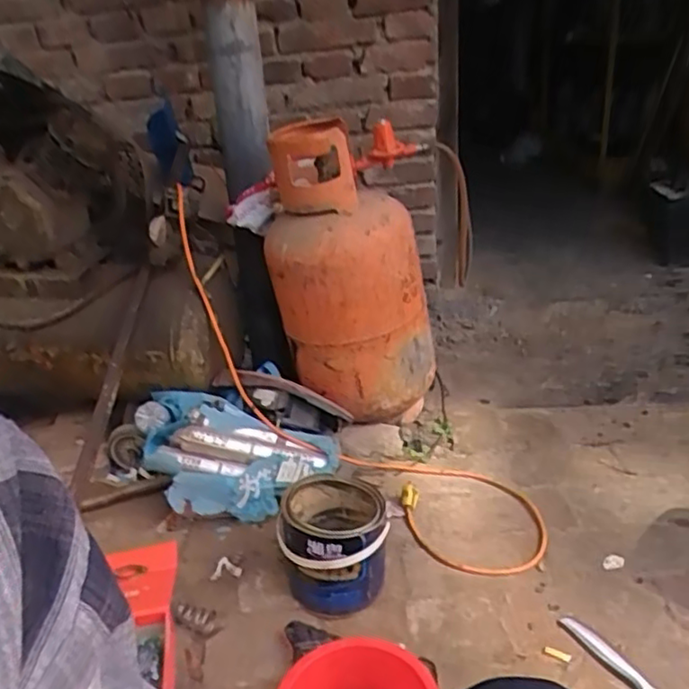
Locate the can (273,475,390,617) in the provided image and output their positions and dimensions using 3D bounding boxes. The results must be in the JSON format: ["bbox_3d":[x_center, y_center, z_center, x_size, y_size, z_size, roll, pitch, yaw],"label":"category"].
[{"bbox_3d":[-0.016,0.323,1.048,0.166,0.141,0.199,-8,24,-4],"label":"can"}]

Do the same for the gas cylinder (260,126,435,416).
[{"bbox_3d":[0.003,-0.158,1.451,0.333,0.614,0.332,-12,24,-13],"label":"gas cylinder"}]

